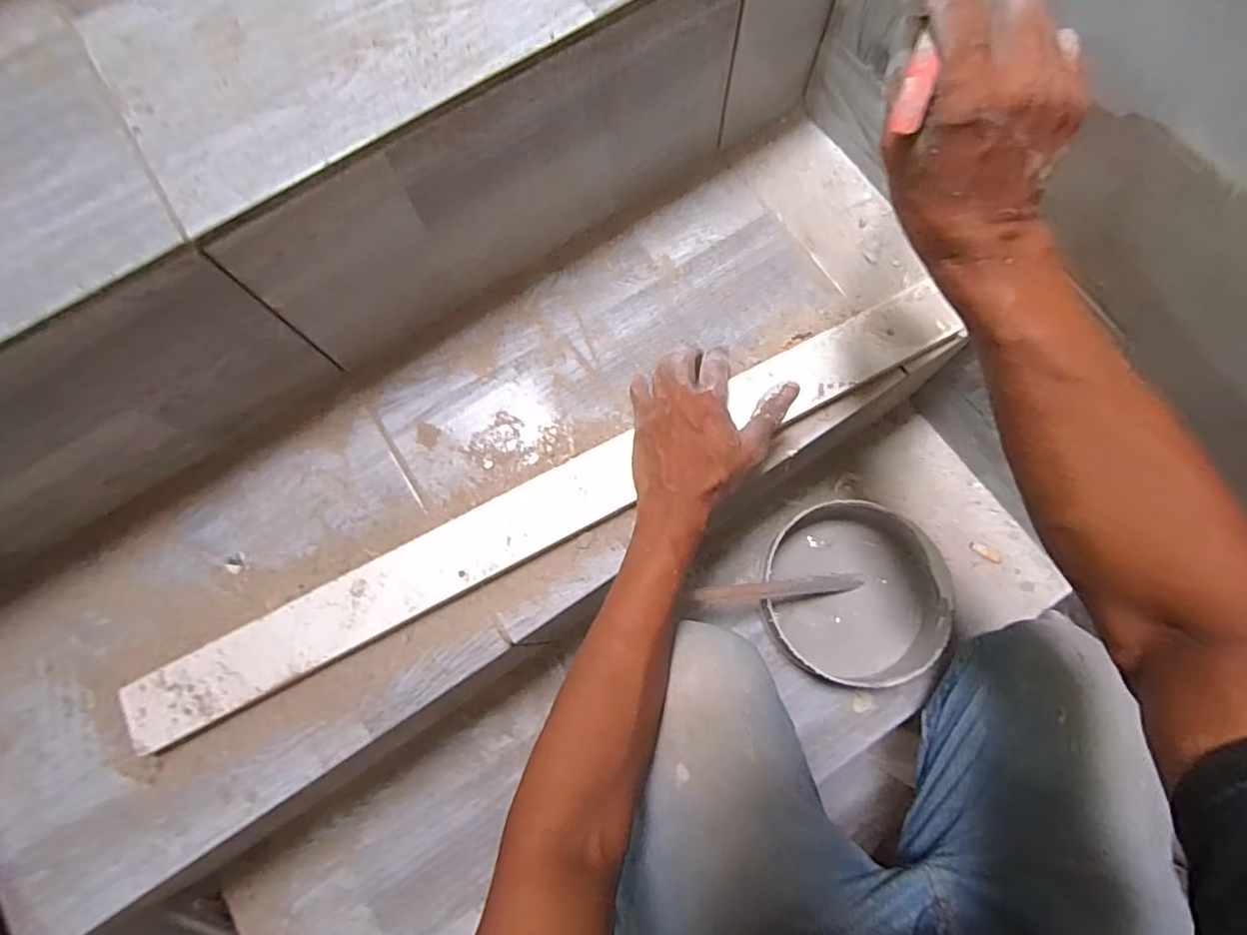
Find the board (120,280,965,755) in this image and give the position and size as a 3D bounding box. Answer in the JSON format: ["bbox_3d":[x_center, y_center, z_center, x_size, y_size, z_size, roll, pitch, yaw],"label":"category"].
[{"bbox_3d":[-0.045,0.028,0.472,0.709,0.013,0.055,-27,76,-5],"label":"board"}]

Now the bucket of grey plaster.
[{"bbox_3d":[0.240,0.133,0.609,0.171,0.081,0.169,-1,75,2],"label":"bucket of grey plaster"}]

